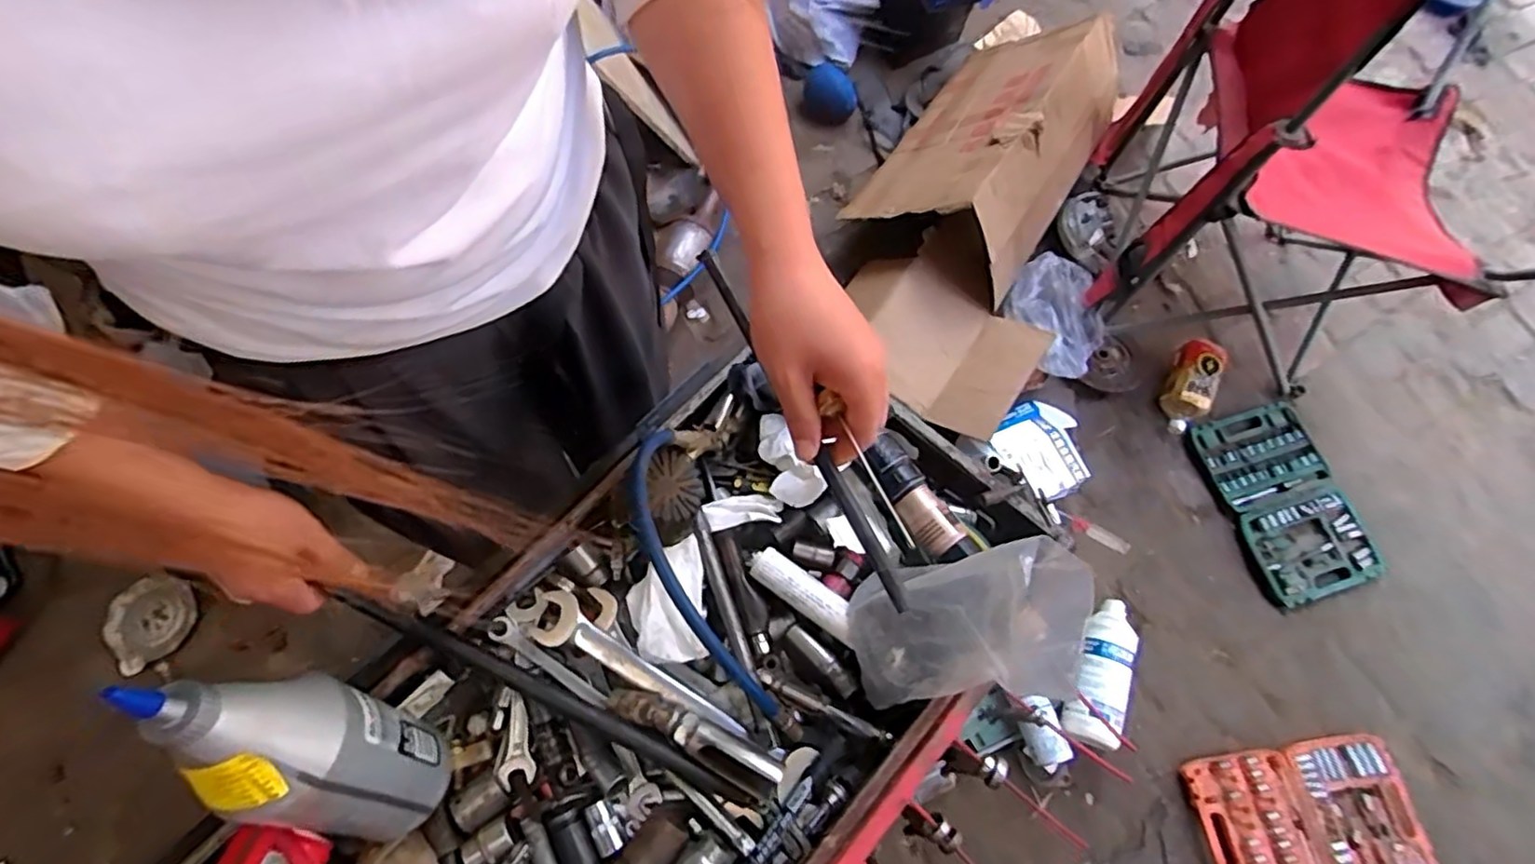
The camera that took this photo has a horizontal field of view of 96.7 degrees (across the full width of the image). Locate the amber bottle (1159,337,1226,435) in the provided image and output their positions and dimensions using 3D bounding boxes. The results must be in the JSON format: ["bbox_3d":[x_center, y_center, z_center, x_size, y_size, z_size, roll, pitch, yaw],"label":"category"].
[{"bbox_3d":[0.916,-0.101,1.484,0.085,0.058,0.219,20,90,5],"label":"amber bottle"}]

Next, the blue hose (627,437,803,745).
[{"bbox_3d":[-0.046,0.132,0.532,0.018,0.090,0.275,-27,88,18],"label":"blue hose"}]

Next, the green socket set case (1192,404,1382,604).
[{"bbox_3d":[1.085,0.143,1.443,0.257,0.066,0.408,-14,68,-9],"label":"green socket set case"}]

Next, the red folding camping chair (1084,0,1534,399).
[{"bbox_3d":[1.090,-0.524,1.268,0.667,0.908,0.592,13,66,2],"label":"red folding camping chair"}]

